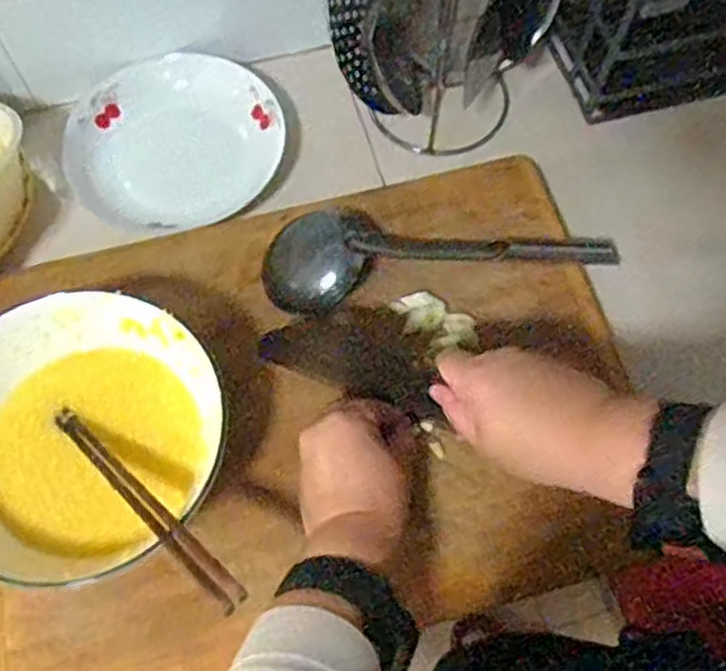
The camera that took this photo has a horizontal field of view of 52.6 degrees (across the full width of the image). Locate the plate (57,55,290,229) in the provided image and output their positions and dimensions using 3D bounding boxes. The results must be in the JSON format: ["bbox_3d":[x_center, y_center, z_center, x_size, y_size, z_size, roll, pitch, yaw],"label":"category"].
[{"bbox_3d":[-0.162,-0.167,0.624,0.178,0.035,0.155,9,67,3],"label":"plate"}]

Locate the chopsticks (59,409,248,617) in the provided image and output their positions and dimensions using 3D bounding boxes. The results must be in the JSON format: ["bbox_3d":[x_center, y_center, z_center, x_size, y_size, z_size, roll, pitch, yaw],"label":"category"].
[{"bbox_3d":[-0.136,0.098,0.445,0.198,0.010,0.015,32,69,35],"label":"chopsticks"}]

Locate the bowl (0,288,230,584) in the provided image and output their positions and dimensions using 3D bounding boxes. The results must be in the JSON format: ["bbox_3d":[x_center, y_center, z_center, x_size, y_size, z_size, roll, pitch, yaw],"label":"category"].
[{"bbox_3d":[-0.182,0.068,0.484,0.184,0.083,0.173,0,67,-1],"label":"bowl"}]

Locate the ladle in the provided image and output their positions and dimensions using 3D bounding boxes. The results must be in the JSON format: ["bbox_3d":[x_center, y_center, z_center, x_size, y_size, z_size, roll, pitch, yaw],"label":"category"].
[{"bbox_3d":[0.065,-0.068,0.573,0.286,0.047,0.070,-6,67,-3],"label":"ladle"}]

